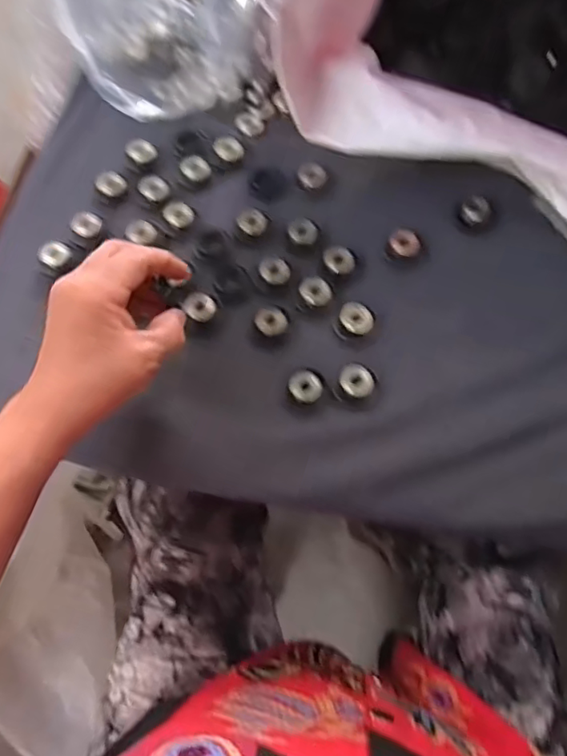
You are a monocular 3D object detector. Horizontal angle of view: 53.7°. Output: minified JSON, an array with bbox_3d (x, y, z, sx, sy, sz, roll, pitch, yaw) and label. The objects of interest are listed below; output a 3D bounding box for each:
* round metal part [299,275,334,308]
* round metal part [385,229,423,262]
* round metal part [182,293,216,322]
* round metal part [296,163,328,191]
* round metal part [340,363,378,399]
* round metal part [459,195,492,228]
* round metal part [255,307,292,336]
[{"bbox_3d":[0.025,-0.067,0.432,0.022,0.006,0.025,-25,68,-7],"label":"round metal part"},{"bbox_3d":[0.096,-0.105,0.444,0.027,0.012,0.022,9,68,7],"label":"round metal part"},{"bbox_3d":[-0.065,-0.055,0.432,0.024,0.008,0.020,31,72,15],"label":"round metal part"},{"bbox_3d":[0.024,-0.172,0.479,0.025,0.007,0.024,-1,67,3],"label":"round metal part"},{"bbox_3d":[0.054,0.001,0.400,0.025,0.007,0.025,-1,67,3],"label":"round metal part"},{"bbox_3d":[0.154,-0.134,0.450,0.023,0.015,0.020,24,71,12],"label":"round metal part"},{"bbox_3d":[-0.008,-0.043,0.427,0.025,0.009,0.020,-18,68,-5],"label":"round metal part"}]

